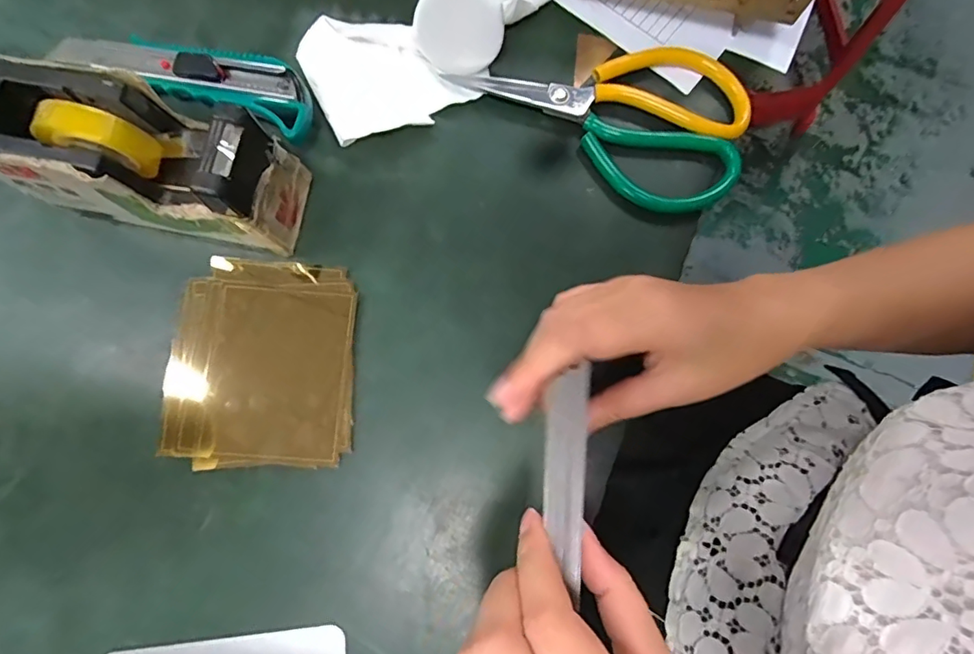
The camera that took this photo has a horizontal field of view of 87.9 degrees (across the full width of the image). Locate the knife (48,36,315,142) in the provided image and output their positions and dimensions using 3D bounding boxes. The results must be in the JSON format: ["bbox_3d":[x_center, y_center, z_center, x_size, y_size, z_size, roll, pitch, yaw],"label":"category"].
[{"bbox_3d":[-0.181,-0.157,0.310,0.174,0.024,0.040,22,80,3],"label":"knife"}]

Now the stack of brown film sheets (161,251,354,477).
[{"bbox_3d":[-0.130,0.019,0.290,0.104,0.007,0.116,0,79,-1],"label":"stack of brown film sheets"}]

